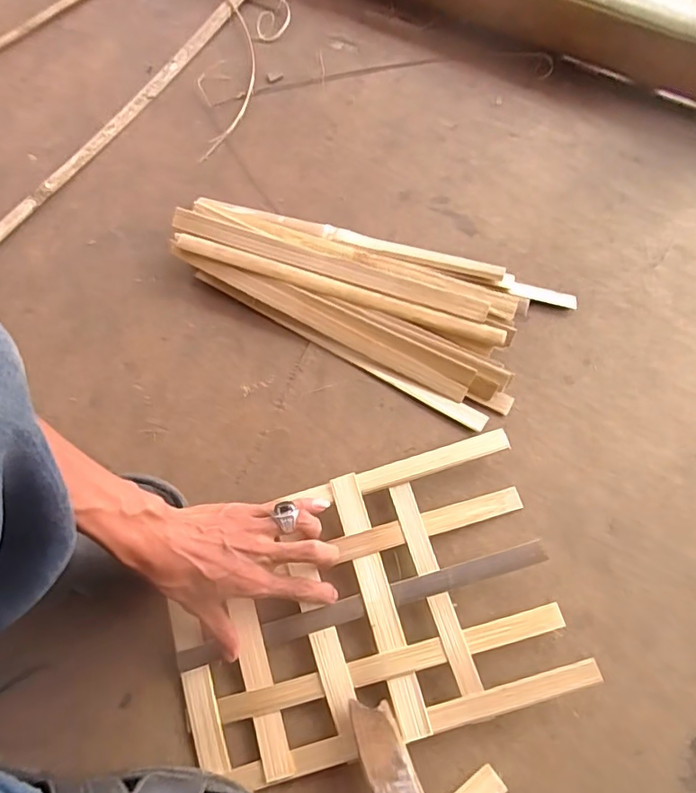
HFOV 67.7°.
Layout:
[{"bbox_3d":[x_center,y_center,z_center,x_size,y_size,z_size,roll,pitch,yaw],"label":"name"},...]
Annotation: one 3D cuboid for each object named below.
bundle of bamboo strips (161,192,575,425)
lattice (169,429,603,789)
[{"bbox_3d":[0.008,-0.104,0.537,0.402,0.032,0.163,20,76,7],"label":"bundle of bamboo strips"},{"bbox_3d":[0.012,0.186,0.462,0.336,0.028,0.224,-17,75,-3],"label":"lattice"}]

